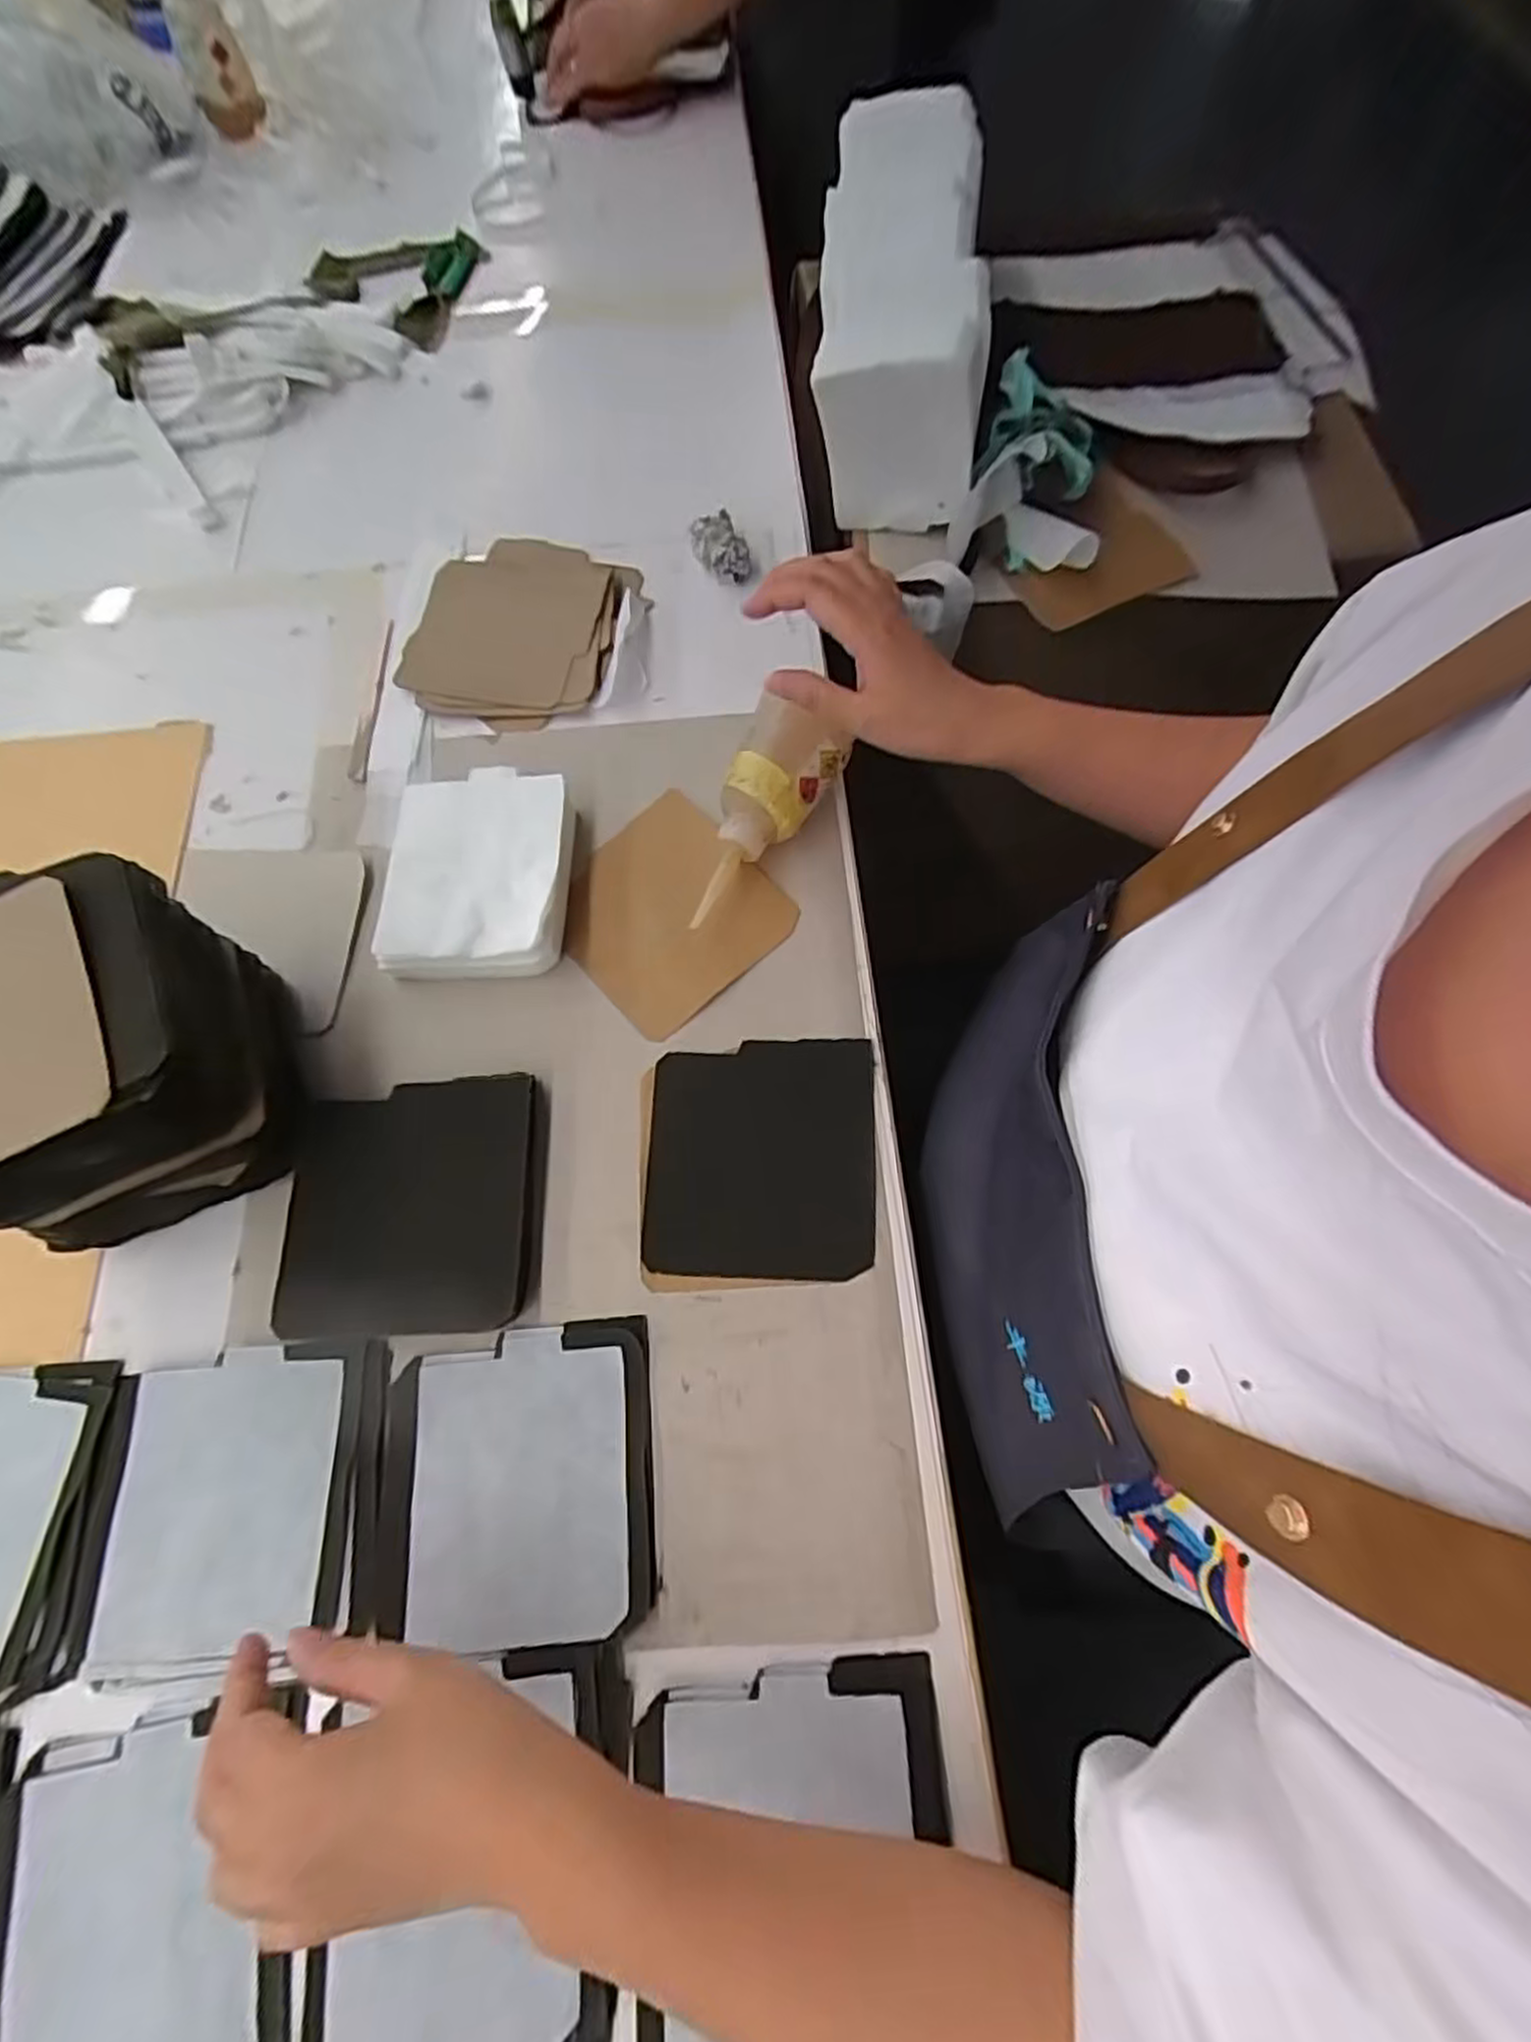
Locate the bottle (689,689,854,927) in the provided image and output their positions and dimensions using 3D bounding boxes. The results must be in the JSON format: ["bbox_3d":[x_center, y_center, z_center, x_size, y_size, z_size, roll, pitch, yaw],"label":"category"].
[{"bbox_3d":[-0.010,-0.128,0.478,0.055,0.041,0.138,33,96,12],"label":"bottle"}]

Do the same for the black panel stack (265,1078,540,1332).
[{"bbox_3d":[-0.201,0.101,0.429,0.132,0.009,0.136,-3,70,0],"label":"black panel stack"}]

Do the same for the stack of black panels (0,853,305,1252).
[{"bbox_3d":[-0.339,0.018,0.388,0.154,0.142,0.160,-23,71,-7],"label":"stack of black panels"}]

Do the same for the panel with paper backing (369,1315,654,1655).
[{"bbox_3d":[-0.124,0.229,0.382,0.130,0.011,0.137,-6,70,-1],"label":"panel with paper backing"}]

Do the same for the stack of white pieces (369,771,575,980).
[{"bbox_3d":[-0.183,-0.094,0.487,0.110,0.027,0.132,-1,70,0],"label":"stack of white pieces"}]

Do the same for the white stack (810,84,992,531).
[{"bbox_3d":[0.114,-0.623,0.649,0.126,0.123,0.417,4,70,2],"label":"white stack"}]

